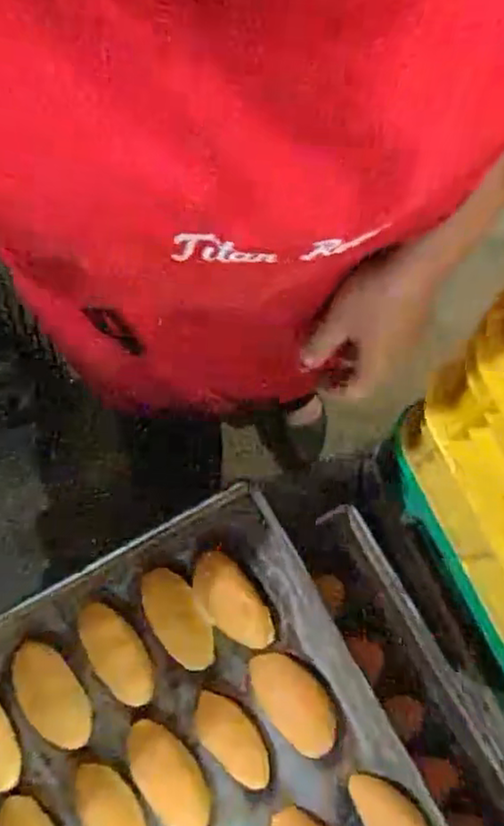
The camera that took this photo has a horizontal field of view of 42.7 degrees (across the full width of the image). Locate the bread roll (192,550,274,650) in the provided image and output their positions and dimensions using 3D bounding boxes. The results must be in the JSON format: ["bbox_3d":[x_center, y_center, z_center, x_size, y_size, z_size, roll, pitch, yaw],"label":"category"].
[{"bbox_3d":[-0.019,0.166,0.561,0.046,0.028,0.092,-38,78,-8],"label":"bread roll"}]

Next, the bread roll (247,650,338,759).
[{"bbox_3d":[0.035,0.242,0.545,0.046,0.020,0.089,-39,78,-8],"label":"bread roll"}]

